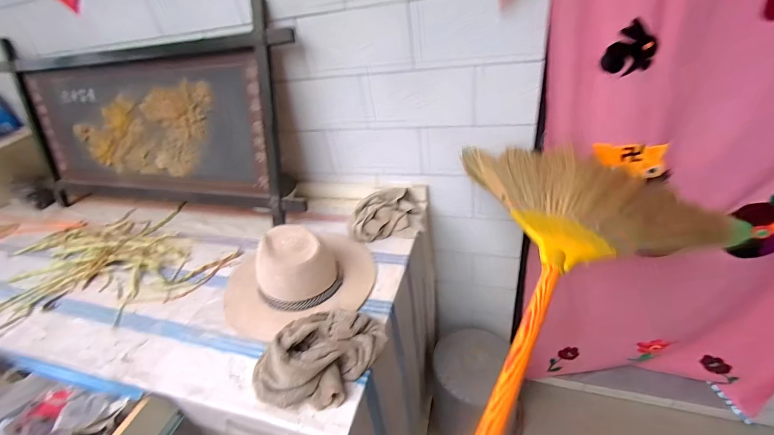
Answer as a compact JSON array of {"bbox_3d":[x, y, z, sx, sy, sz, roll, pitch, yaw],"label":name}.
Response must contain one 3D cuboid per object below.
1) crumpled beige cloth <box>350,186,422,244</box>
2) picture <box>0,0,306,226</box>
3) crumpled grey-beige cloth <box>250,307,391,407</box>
[{"bbox_3d":[-0.004,-0.013,0.899,0.191,0.046,0.172,-7,36,1],"label":"crumpled beige cloth"},{"bbox_3d":[-0.755,-0.277,1.047,1.107,0.502,0.097,3,21,20],"label":"picture"},{"bbox_3d":[-0.119,0.231,0.571,0.187,0.084,0.184,8,39,20],"label":"crumpled grey-beige cloth"}]

